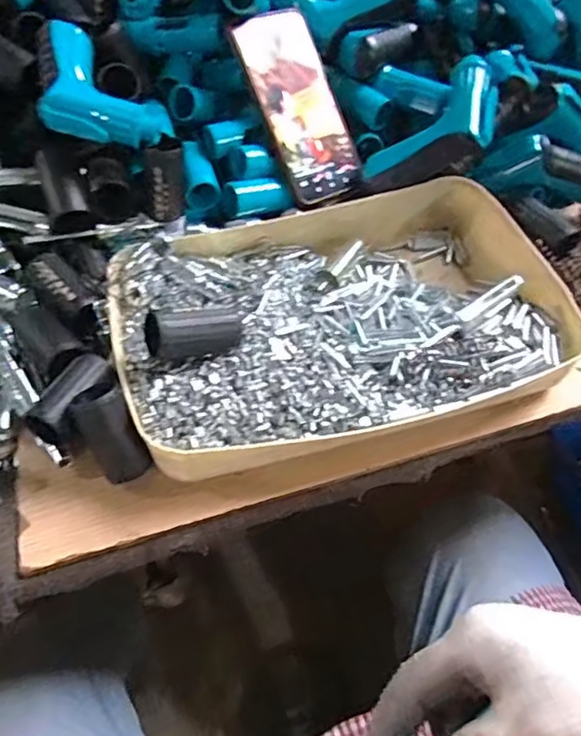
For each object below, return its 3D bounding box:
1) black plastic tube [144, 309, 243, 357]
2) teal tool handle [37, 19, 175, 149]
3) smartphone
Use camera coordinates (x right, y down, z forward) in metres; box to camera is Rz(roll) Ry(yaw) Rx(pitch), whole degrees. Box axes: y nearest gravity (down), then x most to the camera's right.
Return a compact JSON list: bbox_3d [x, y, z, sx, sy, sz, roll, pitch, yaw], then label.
[{"bbox_3d":[-0.064,-0.023,0.397,0.066,0.029,0.029,-7,48,-34],"label":"black plastic tube"},{"bbox_3d":[-0.155,-0.226,0.470,0.104,0.036,0.116,7,63,-15],"label":"teal tool handle"},{"bbox_3d":[0.011,-0.235,0.522,0.090,0.016,0.166,-29,99,-25],"label":"smartphone"}]

